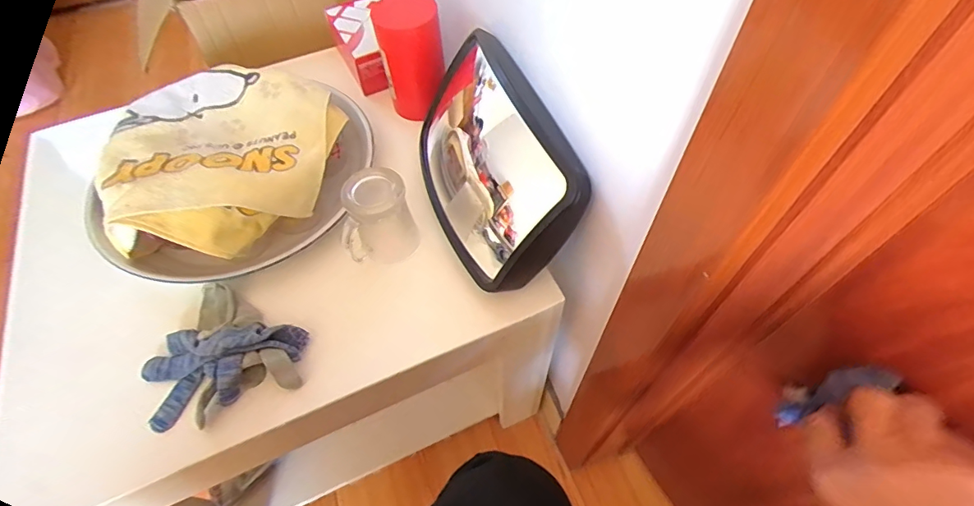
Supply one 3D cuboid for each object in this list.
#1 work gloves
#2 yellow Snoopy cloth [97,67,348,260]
[{"bbox_3d":[-0.270,0.112,0.464,0.155,0.036,0.140,23,62,16],"label":"work gloves"},{"bbox_3d":[-0.324,-0.119,0.552,0.280,0.066,0.269,2,58,4],"label":"yellow Snoopy cloth"}]

